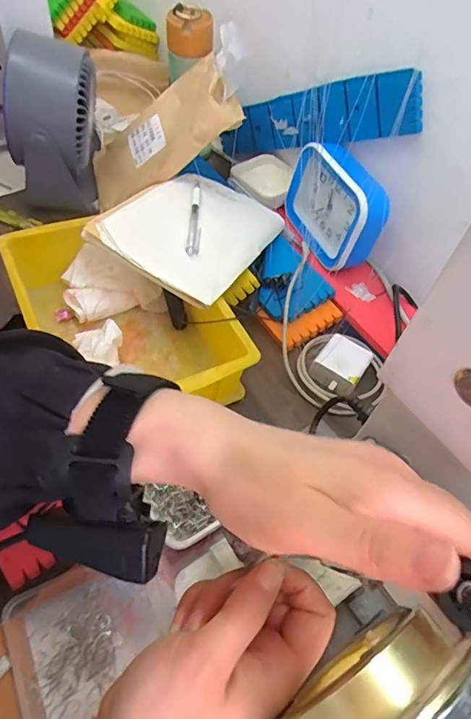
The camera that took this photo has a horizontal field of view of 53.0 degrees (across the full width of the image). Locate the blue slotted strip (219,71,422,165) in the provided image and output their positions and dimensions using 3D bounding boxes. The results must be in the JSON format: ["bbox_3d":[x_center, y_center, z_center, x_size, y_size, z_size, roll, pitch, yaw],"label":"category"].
[{"bbox_3d":[0.080,-0.301,0.600,0.031,0.065,0.347,-38,33,-23],"label":"blue slotted strip"}]

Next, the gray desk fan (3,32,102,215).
[{"bbox_3d":[-0.222,-0.286,0.581,0.109,0.180,0.113,-5,55,-12],"label":"gray desk fan"}]

